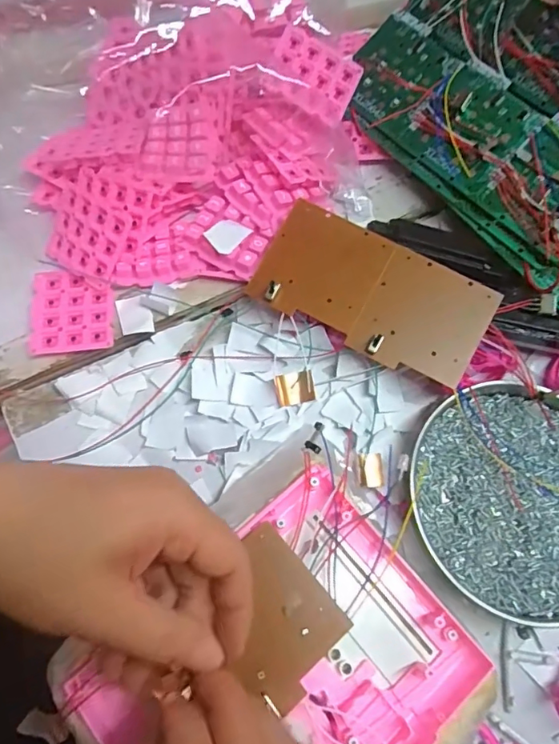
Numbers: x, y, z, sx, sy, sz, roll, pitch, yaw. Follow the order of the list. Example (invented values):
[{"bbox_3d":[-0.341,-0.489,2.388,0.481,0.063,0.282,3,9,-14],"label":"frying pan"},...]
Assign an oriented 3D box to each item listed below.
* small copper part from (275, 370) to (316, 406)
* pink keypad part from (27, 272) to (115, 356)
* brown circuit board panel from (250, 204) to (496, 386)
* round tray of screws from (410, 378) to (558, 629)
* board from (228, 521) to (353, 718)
[{"bbox_3d":[0.010,0.011,0.337,0.024,0.007,0.019,-12,71,-6],"label":"small copper part"},{"bbox_3d":[-0.134,-0.039,0.335,0.051,0.010,0.057,-5,70,-4],"label":"pink keypad part"},{"bbox_3d":[0.058,-0.050,0.330,0.144,0.016,0.071,25,71,7],"label":"brown circuit board panel"},{"bbox_3d":[0.148,0.074,0.312,0.129,0.019,0.135,1,70,-2],"label":"round tray of screws"},{"bbox_3d":[-0.004,0.122,0.262,0.056,0.004,0.071,-40,76,-14],"label":"board"}]

